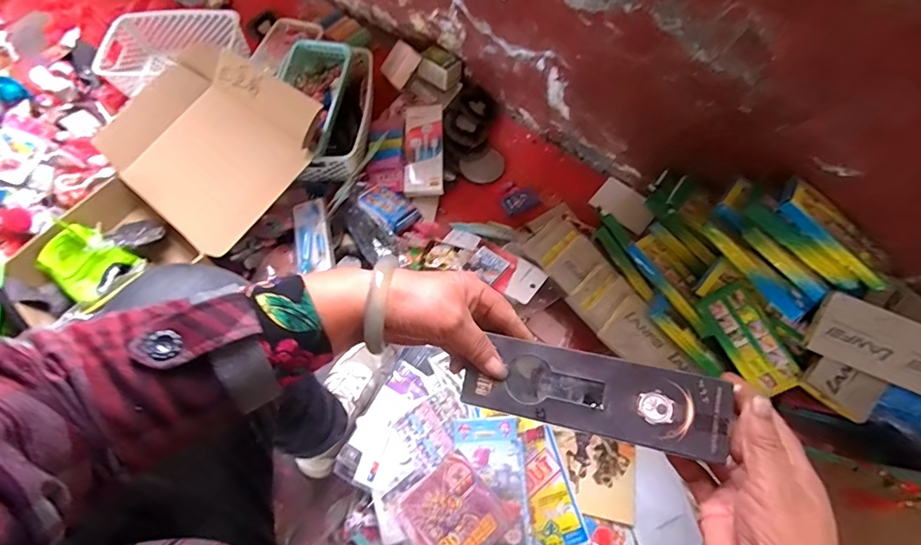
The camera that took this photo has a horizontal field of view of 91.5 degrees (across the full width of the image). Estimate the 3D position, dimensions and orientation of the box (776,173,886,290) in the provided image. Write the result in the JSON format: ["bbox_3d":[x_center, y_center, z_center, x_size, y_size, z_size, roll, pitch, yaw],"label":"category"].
[{"bbox_3d":[0.527,-0.053,0.627,0.180,0.025,0.062,40,75,-2],"label":"box"}]

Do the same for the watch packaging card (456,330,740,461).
[{"bbox_3d":[0.094,0.089,0.328,0.177,0.023,0.054,8,69,14],"label":"watch packaging card"}]

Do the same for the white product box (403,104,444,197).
[{"bbox_3d":[-0.073,-0.248,0.917,0.075,0.037,0.206,-2,69,2],"label":"white product box"}]

